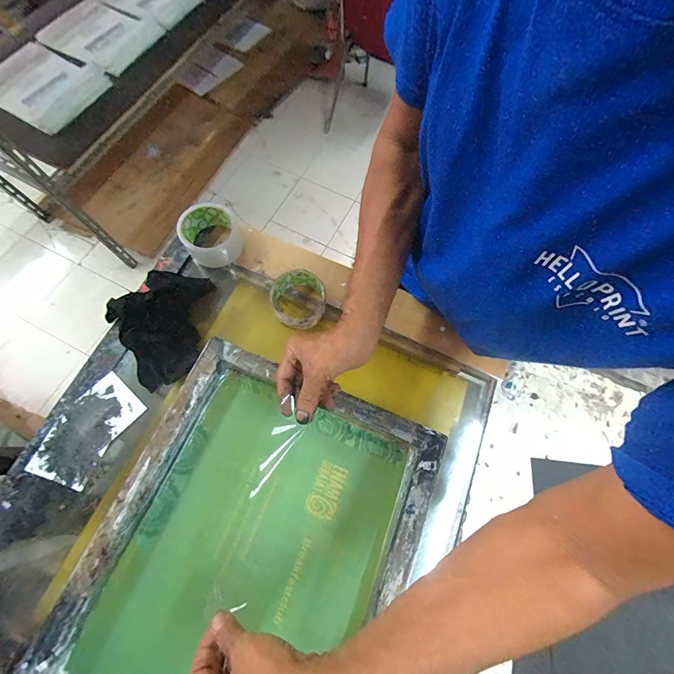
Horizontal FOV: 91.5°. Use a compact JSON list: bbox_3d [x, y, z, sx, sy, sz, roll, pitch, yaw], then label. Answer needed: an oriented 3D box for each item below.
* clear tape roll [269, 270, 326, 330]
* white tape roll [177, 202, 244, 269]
[{"bbox_3d":[-0.060,-0.057,0.510,0.083,0.046,0.087,1,71,-2],"label":"clear tape roll"},{"bbox_3d":[-0.202,-0.166,0.534,0.090,0.057,0.085,1,71,-2],"label":"white tape roll"}]

